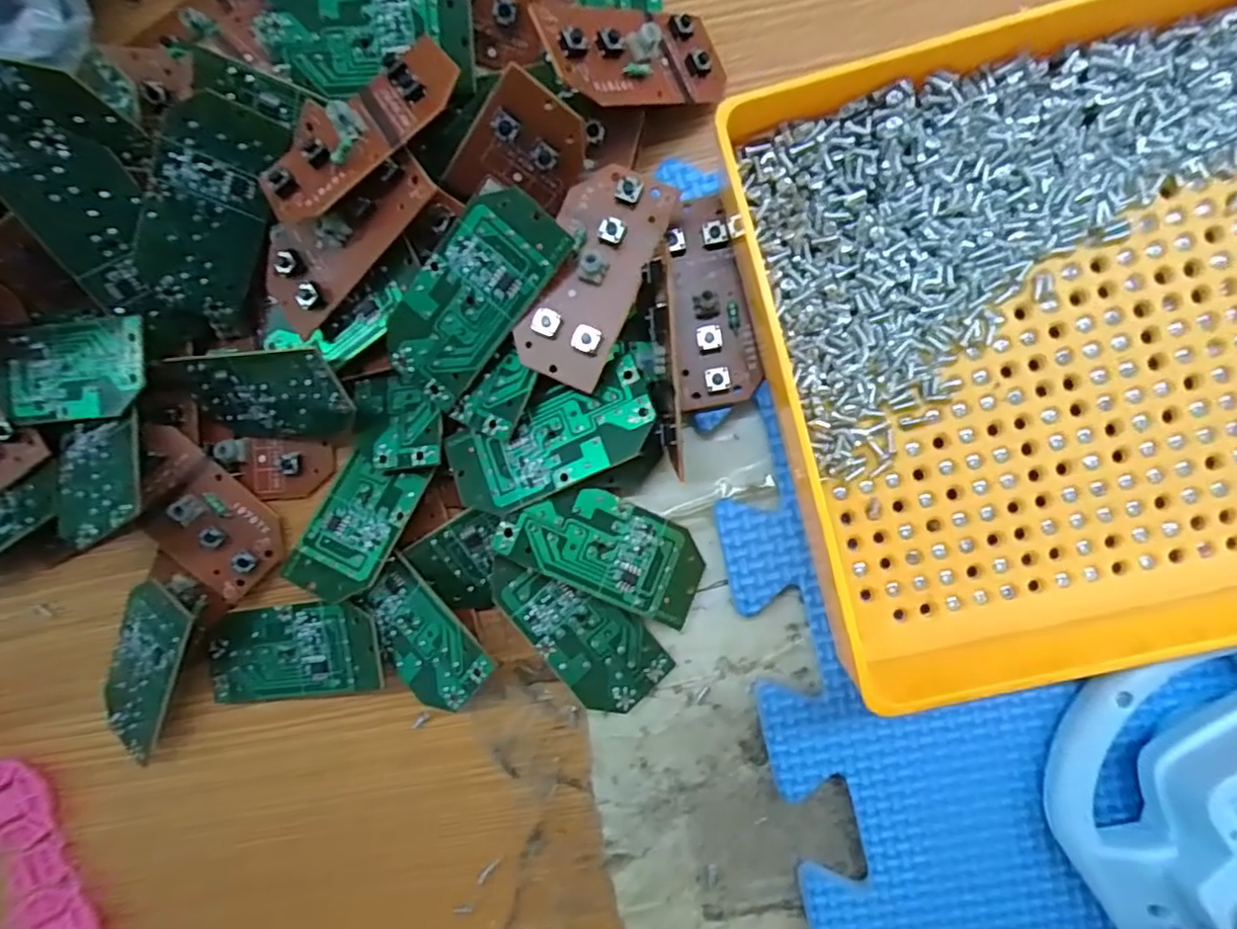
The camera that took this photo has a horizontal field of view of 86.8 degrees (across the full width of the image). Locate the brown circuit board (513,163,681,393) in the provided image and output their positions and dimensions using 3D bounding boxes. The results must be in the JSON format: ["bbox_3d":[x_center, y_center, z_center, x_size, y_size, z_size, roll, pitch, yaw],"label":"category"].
[{"bbox_3d":[-0.008,-0.052,0.177,0.028,0.007,0.060,23,94,5],"label":"brown circuit board"}]

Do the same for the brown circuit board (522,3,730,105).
[{"bbox_3d":[0.008,-0.115,0.180,0.061,0.008,0.028,-20,90,-33],"label":"brown circuit board"}]

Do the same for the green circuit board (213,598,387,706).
[{"bbox_3d":[-0.102,0.058,0.203,0.060,0.007,0.029,-11,90,6],"label":"green circuit board"}]

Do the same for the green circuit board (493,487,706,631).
[{"bbox_3d":[-0.003,0.024,0.190,0.059,0.004,0.028,25,77,-10],"label":"green circuit board"}]

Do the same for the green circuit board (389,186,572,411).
[{"bbox_3d":[-0.040,-0.046,0.179,0.028,0.011,0.059,38,96,4],"label":"green circuit board"}]

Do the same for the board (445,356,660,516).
[{"bbox_3d":[-0.019,-0.007,0.184,0.060,0.005,0.027,-24,89,7],"label":"board"}]

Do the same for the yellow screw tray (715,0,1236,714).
[{"bbox_3d":[0.162,-0.042,0.160,0.250,0.035,0.158,-14,89,6],"label":"yellow screw tray"}]

